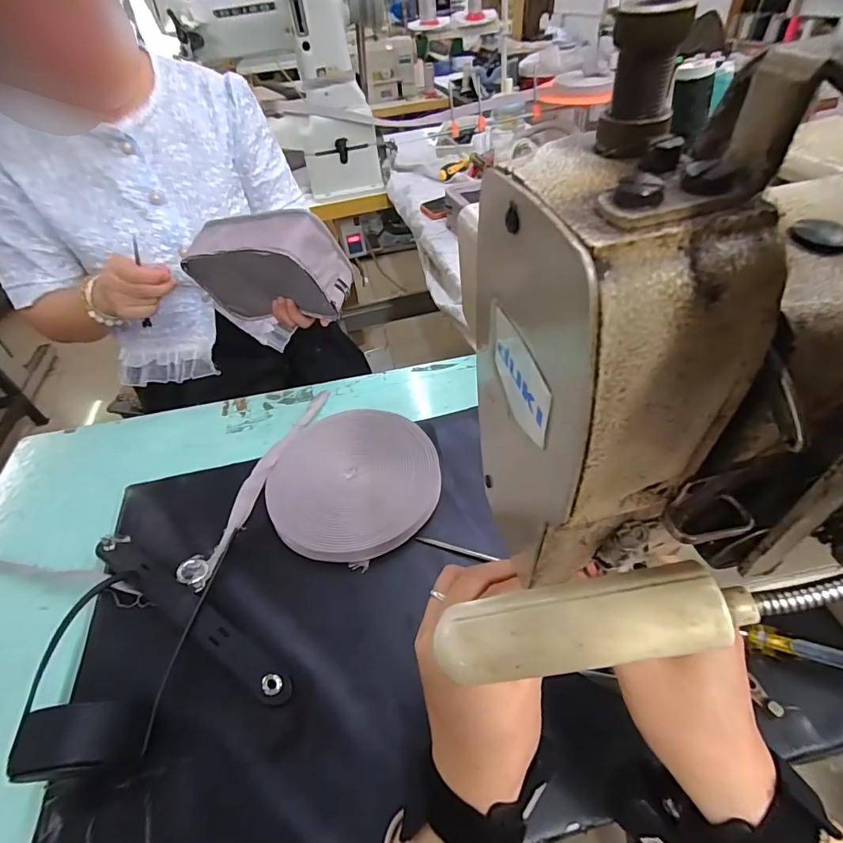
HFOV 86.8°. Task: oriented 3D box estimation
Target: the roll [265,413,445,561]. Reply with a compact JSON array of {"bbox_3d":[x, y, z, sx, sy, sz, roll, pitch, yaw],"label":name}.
[{"bbox_3d":[-0.076,0.060,0.493,0.184,0.022,0.174,-3,49,4],"label":"roll"}]

